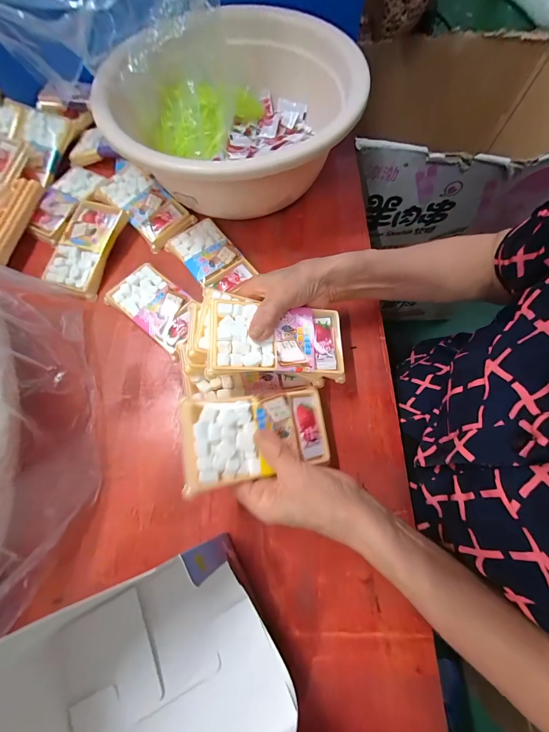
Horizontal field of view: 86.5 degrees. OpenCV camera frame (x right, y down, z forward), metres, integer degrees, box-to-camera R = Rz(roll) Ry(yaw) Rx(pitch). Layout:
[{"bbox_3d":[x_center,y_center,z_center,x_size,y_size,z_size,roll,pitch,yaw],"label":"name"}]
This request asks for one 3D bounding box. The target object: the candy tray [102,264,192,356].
[{"bbox_3d":[-0.148,-0.075,0.367,0.125,0.020,0.069,37,74,14],"label":"candy tray"}]

